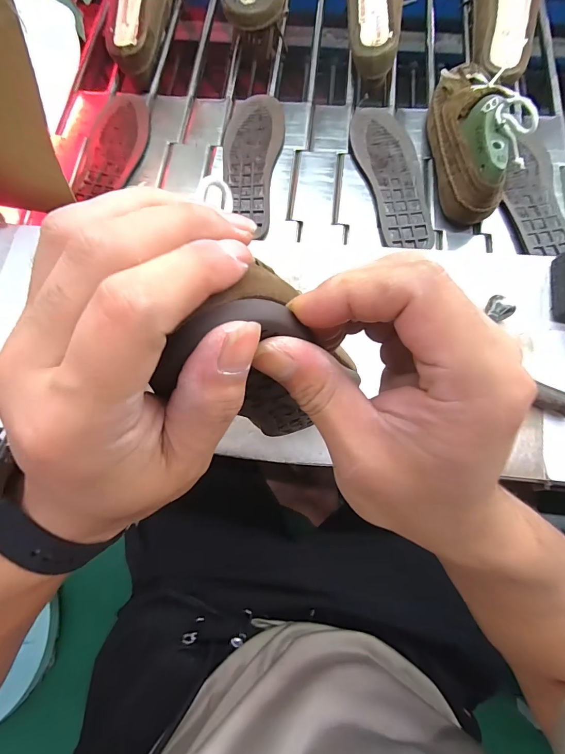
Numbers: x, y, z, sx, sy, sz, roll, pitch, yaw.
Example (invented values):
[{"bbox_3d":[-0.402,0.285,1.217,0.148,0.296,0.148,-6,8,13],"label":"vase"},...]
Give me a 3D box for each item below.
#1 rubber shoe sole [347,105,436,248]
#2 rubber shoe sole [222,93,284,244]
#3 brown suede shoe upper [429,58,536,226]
[{"bbox_3d":[0.155,-0.292,0.518,0.084,0.016,0.256,-8,74,-1],"label":"rubber shoe sole"},{"bbox_3d":[-0.046,-0.318,0.529,0.084,0.014,0.259,4,74,3],"label":"rubber shoe sole"},{"bbox_3d":[0.249,-0.330,0.478,0.077,0.118,0.232,4,74,3],"label":"brown suede shoe upper"}]

